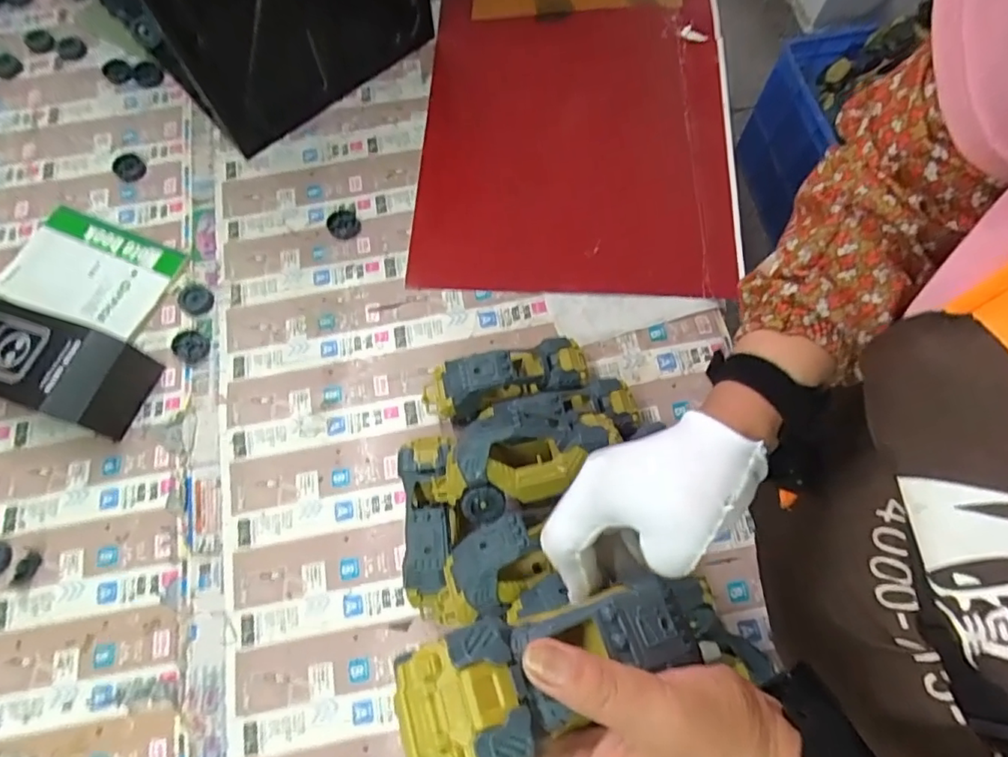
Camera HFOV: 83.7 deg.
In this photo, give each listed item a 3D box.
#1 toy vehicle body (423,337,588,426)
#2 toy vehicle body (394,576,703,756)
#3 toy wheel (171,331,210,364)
[{"bbox_3d":[0.001,0.004,0.588,0.171,0.077,0.063,-11,71,-3],"label":"toy vehicle body"},{"bbox_3d":[0.023,0.131,0.260,0.141,0.030,0.053,-13,70,-19],"label":"toy vehicle body"},{"bbox_3d":[-0.363,-0.037,0.653,0.040,0.008,0.040,1,83,-8],"label":"toy wheel"}]

